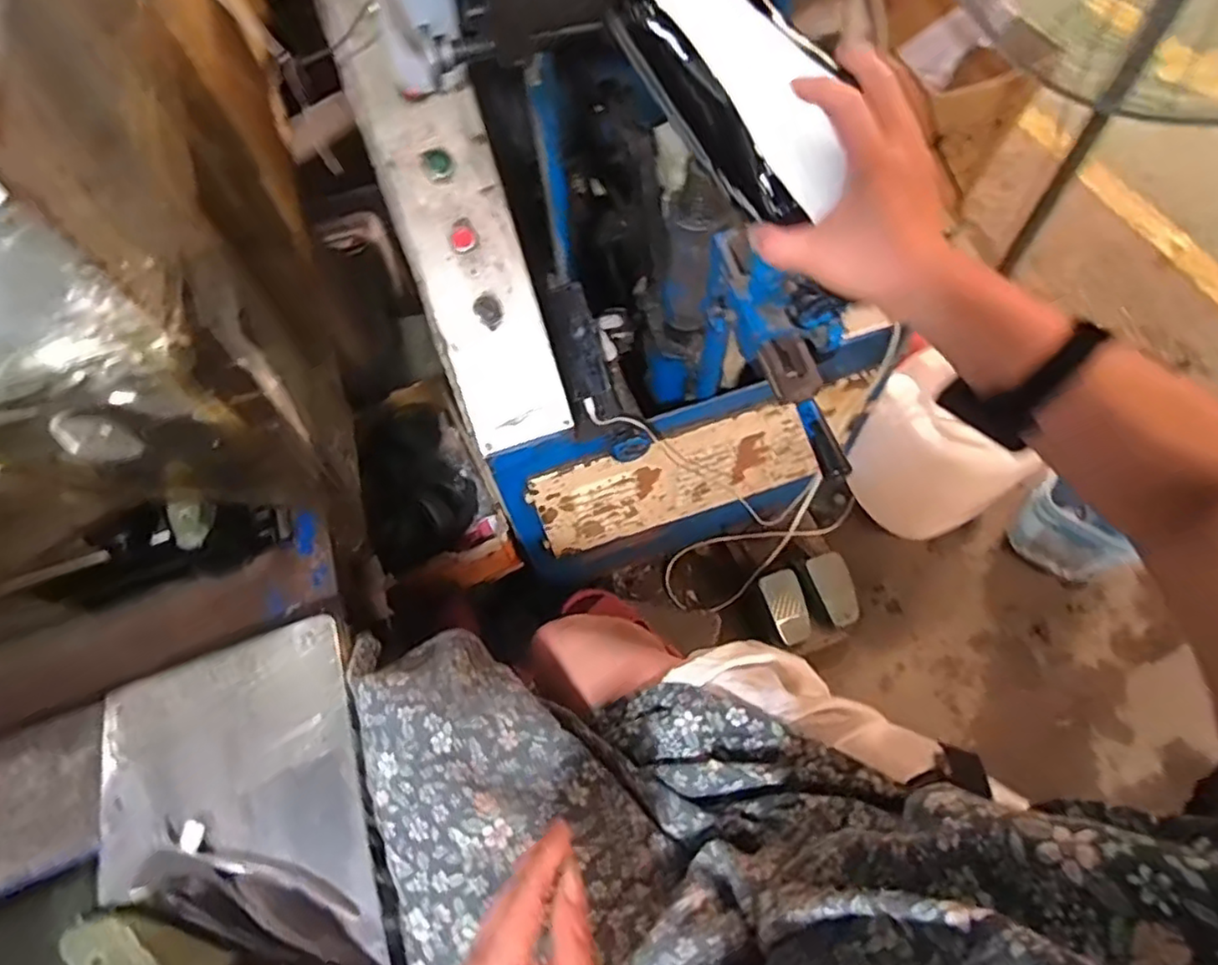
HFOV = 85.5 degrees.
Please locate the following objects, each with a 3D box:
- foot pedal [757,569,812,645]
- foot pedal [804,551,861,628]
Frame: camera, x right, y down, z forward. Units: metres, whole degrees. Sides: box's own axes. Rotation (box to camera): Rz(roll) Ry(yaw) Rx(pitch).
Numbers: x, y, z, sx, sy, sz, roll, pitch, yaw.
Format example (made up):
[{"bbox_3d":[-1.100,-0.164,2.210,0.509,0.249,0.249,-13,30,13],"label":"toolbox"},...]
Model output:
[{"bbox_3d":[0.347,0.244,1.298,0.084,0.036,0.135,-18,80,-21],"label":"foot pedal"},{"bbox_3d":[0.449,0.212,1.311,0.070,0.025,0.141,-20,81,-3],"label":"foot pedal"}]

